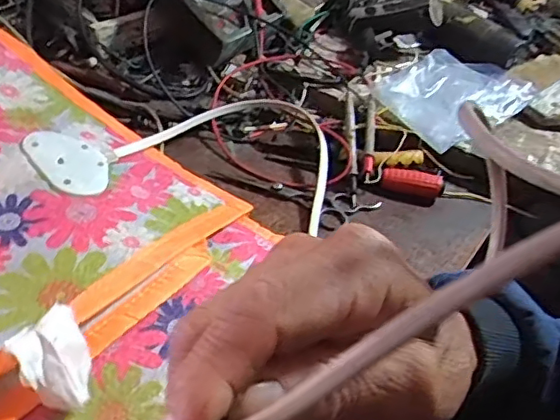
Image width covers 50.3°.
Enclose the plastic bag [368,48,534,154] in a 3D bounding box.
[{"bbox_3d":[0.190,-0.127,0.657,0.152,0.029,0.117,-25,52,-29],"label":"plastic bag"}]

